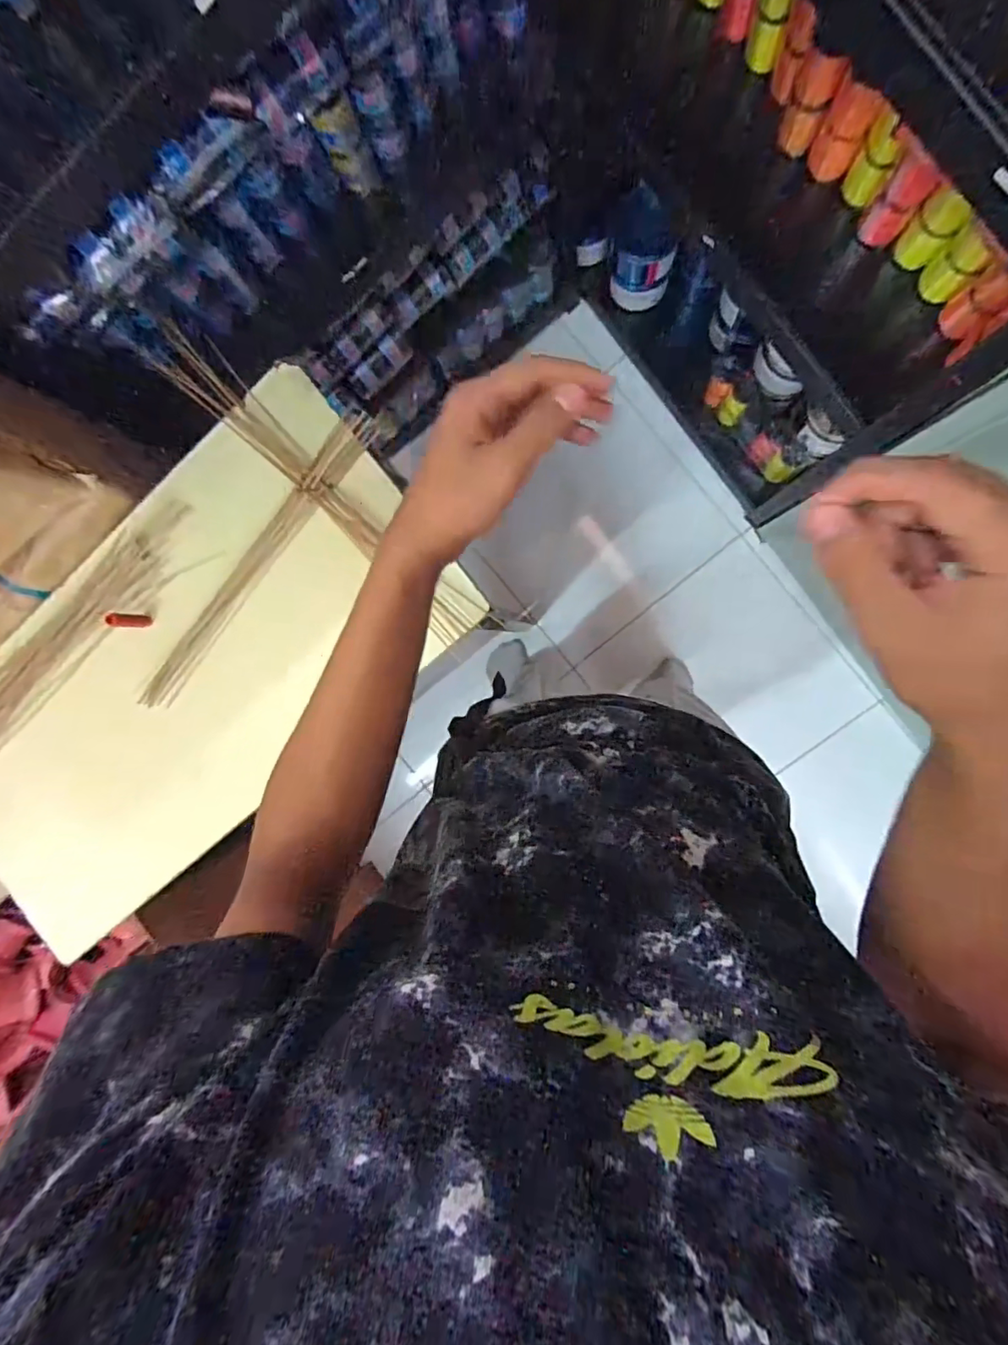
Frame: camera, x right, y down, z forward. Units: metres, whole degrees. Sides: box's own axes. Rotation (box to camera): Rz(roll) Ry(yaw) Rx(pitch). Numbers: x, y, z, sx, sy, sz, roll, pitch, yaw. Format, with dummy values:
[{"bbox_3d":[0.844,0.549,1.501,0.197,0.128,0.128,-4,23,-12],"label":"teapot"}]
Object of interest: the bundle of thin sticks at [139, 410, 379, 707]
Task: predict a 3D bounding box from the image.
[{"bbox_3d":[-0.319,-0.133,0.682,0.049,0.025,0.464,41,99,4],"label":"bundle of thin sticks"}]

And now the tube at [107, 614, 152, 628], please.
[{"bbox_3d":[-0.473,-0.065,0.689,0.013,0.057,0.016,-3,94,9],"label":"tube"}]

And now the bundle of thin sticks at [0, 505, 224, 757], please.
[{"bbox_3d":[-0.609,-0.028,0.734,0.542,0.024,0.104,-38,88,10],"label":"bundle of thin sticks"}]

